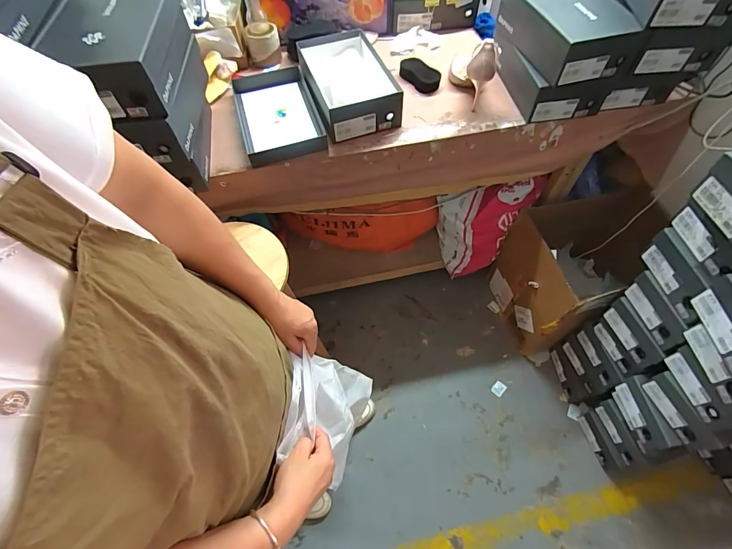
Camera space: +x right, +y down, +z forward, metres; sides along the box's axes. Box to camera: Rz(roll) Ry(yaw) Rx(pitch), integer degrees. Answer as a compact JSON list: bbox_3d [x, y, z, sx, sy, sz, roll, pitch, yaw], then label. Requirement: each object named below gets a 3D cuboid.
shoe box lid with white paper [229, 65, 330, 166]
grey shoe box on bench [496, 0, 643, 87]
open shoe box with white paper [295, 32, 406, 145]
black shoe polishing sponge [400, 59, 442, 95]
[{"bbox_3d":[-0.226,-0.404,0.927,0.188,0.042,0.303,-17,60,-8],"label":"shoe box lid with white paper"},{"bbox_3d":[0.443,-0.581,0.855,0.179,0.106,0.320,-9,60,-3],"label":"grey shoe box on bench"},{"bbox_3d":[-0.042,-0.472,0.932,0.200,0.107,0.292,-15,60,-6],"label":"open shoe box with white paper"},{"bbox_3d":[0.142,-0.537,1.001,0.074,0.034,0.125,-29,63,-14],"label":"black shoe polishing sponge"}]

